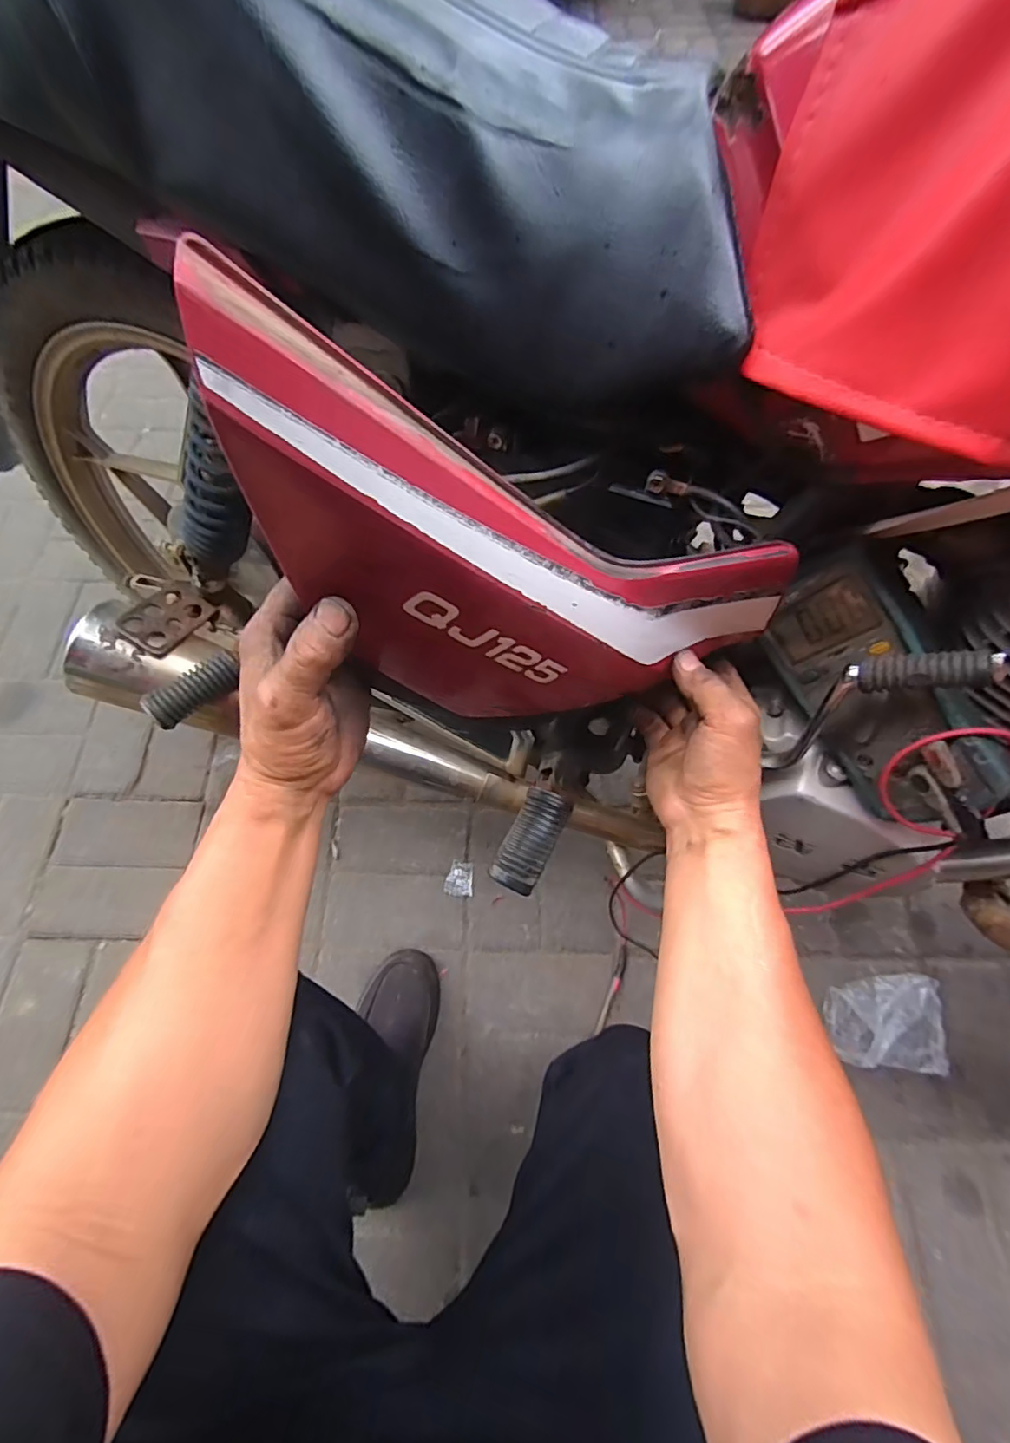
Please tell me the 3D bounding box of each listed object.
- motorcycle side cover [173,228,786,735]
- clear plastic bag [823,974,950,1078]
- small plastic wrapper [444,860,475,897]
[{"bbox_3d":[0.014,-0.067,0.281,0.334,0.152,0.049,17,55,-42],"label":"motorcycle side cover"},{"bbox_3d":[0.491,0.378,0.726,0.140,0.035,0.115,5,65,2],"label":"clear plastic bag"},{"bbox_3d":[-0.065,0.225,0.817,0.039,0.004,0.048,4,65,2],"label":"small plastic wrapper"}]

